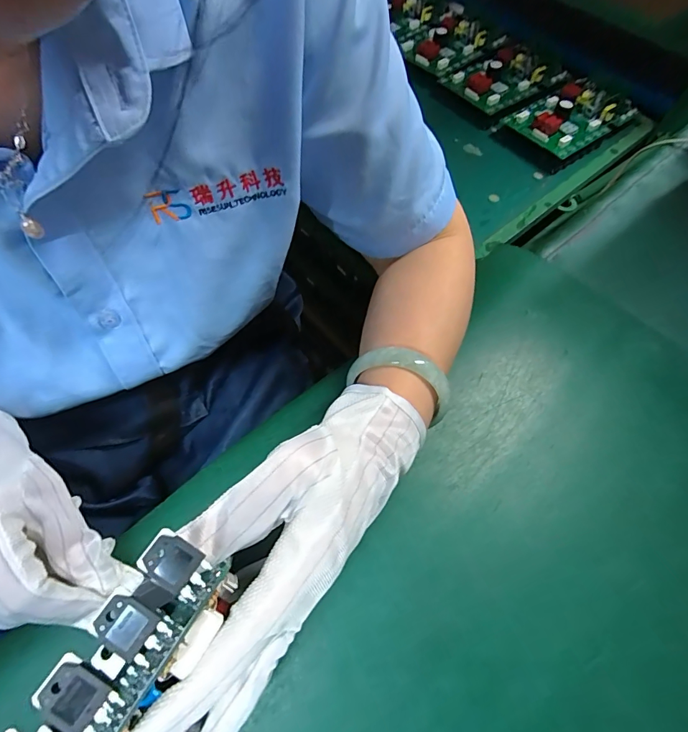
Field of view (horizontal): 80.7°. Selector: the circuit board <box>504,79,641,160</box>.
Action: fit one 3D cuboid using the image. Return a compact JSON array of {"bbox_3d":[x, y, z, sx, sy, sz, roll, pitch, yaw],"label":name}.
[{"bbox_3d":[0.367,-0.409,0.650,0.177,0.033,0.118,-33,68,-18],"label":"circuit board"}]

